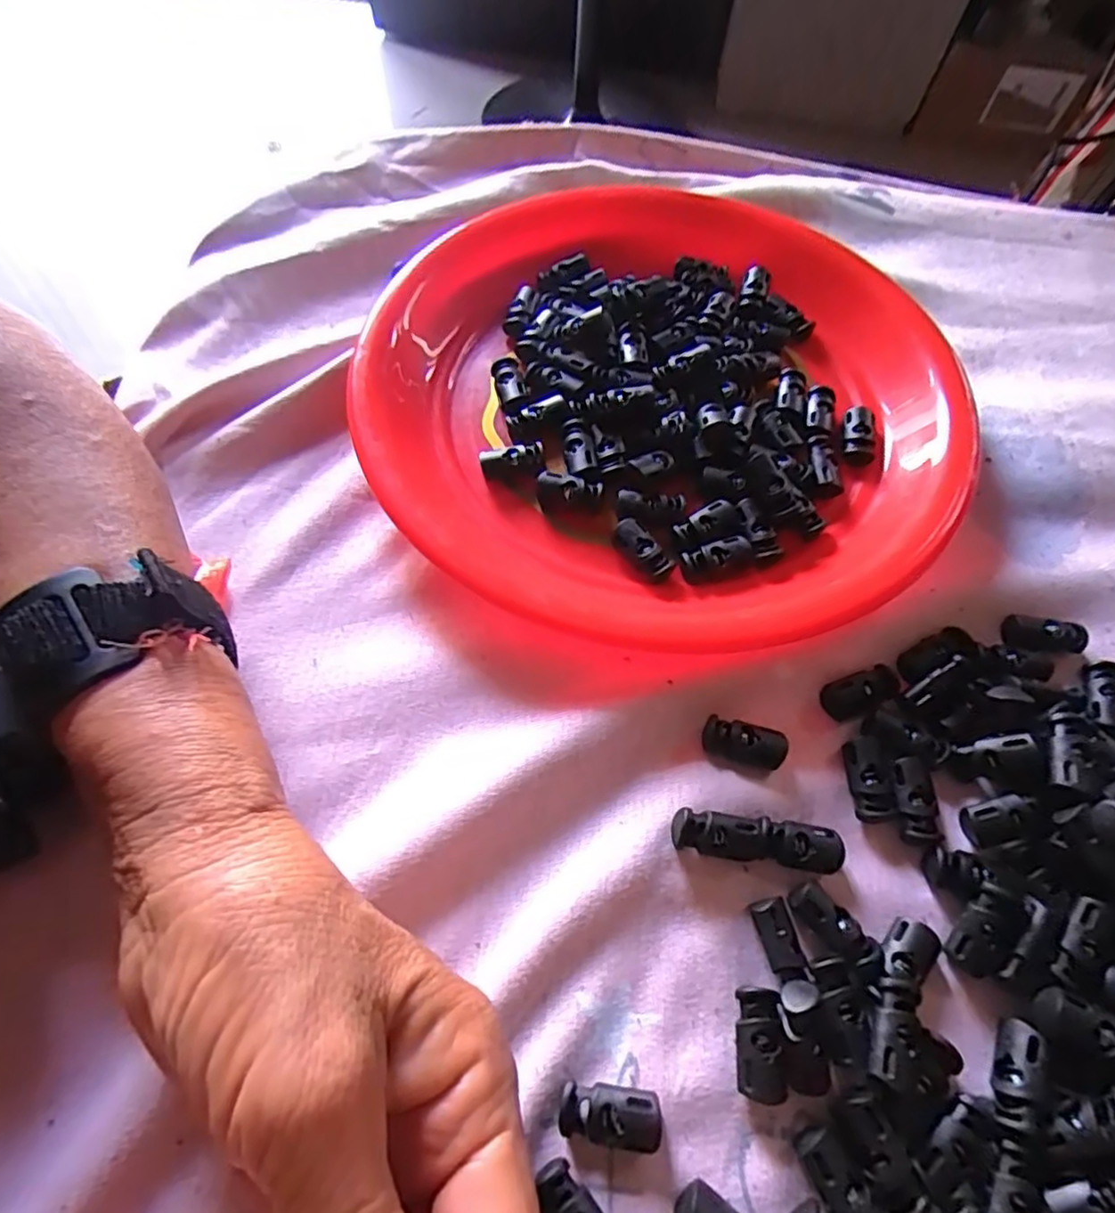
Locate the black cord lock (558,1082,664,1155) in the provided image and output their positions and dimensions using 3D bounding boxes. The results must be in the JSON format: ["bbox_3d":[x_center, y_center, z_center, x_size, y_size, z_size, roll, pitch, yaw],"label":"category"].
[{"bbox_3d":[0.014,0.140,0.177,0.027,0.009,0.014,6,62,1],"label":"black cord lock"}]

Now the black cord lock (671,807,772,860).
[{"bbox_3d":[0.053,0.073,0.207,0.031,0.011,0.012,6,62,2],"label":"black cord lock"}]

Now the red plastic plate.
[{"bbox_3d":[0.044,-0.094,0.283,0.248,0.030,0.245,1,62,-1],"label":"red plastic plate"}]

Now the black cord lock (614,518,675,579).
[{"bbox_3d":[0.034,-0.023,0.255,0.027,0.010,0.010,41,68,18],"label":"black cord lock"}]

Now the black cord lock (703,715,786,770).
[{"bbox_3d":[0.065,0.047,0.223,0.028,0.007,0.014,14,63,6],"label":"black cord lock"}]

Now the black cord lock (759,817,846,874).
[{"bbox_3d":[0.079,0.078,0.210,0.027,0.009,0.013,9,62,3],"label":"black cord lock"}]

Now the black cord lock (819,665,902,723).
[{"bbox_3d":[0.113,0.031,0.237,0.031,0.010,0.014,-18,64,-11],"label":"black cord lock"}]

